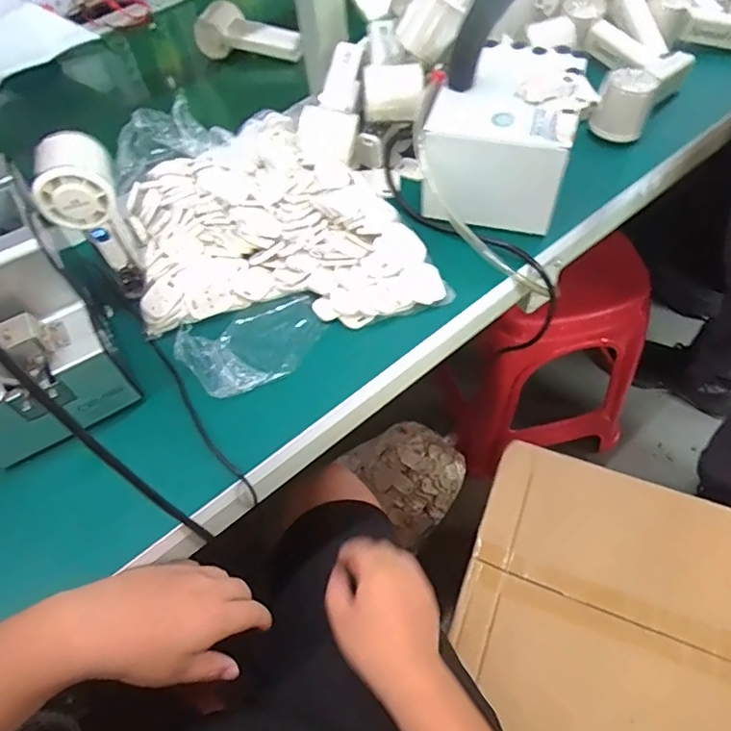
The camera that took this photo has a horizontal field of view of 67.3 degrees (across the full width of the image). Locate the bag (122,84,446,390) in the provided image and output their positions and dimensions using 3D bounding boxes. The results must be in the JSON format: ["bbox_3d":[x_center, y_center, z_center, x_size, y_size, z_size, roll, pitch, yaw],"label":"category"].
[{"bbox_3d":[-0.106,-0.135,0.562,0.265,0.055,0.308,-24,61,-11],"label":"bag"}]

